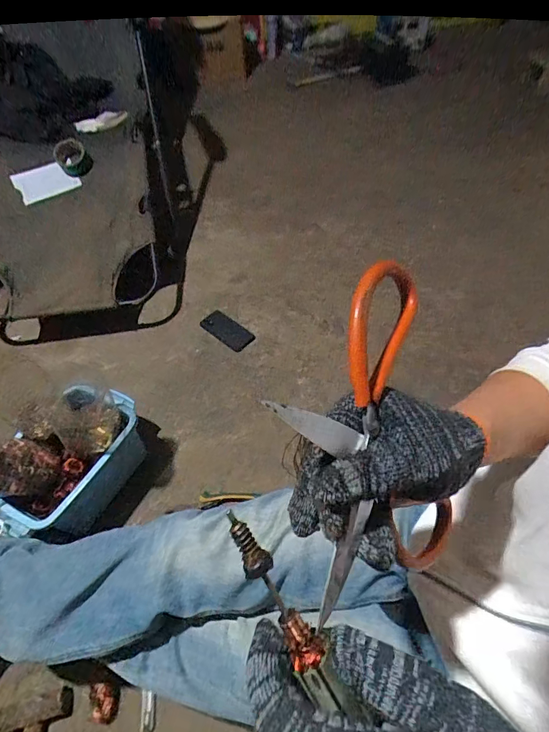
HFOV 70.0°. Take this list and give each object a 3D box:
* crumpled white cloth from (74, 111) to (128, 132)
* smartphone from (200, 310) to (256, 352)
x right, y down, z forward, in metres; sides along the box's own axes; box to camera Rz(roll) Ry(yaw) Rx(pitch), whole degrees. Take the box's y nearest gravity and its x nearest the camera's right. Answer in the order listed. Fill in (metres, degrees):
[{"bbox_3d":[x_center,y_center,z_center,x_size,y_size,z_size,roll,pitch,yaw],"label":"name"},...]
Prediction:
[{"bbox_3d":[-0.449,-0.630,1.014,0.153,0.035,0.016,-2,45,18],"label":"crumpled white cloth"},{"bbox_3d":[-0.126,-0.097,1.071,0.142,0.013,0.076,35,69,10],"label":"smartphone"}]

